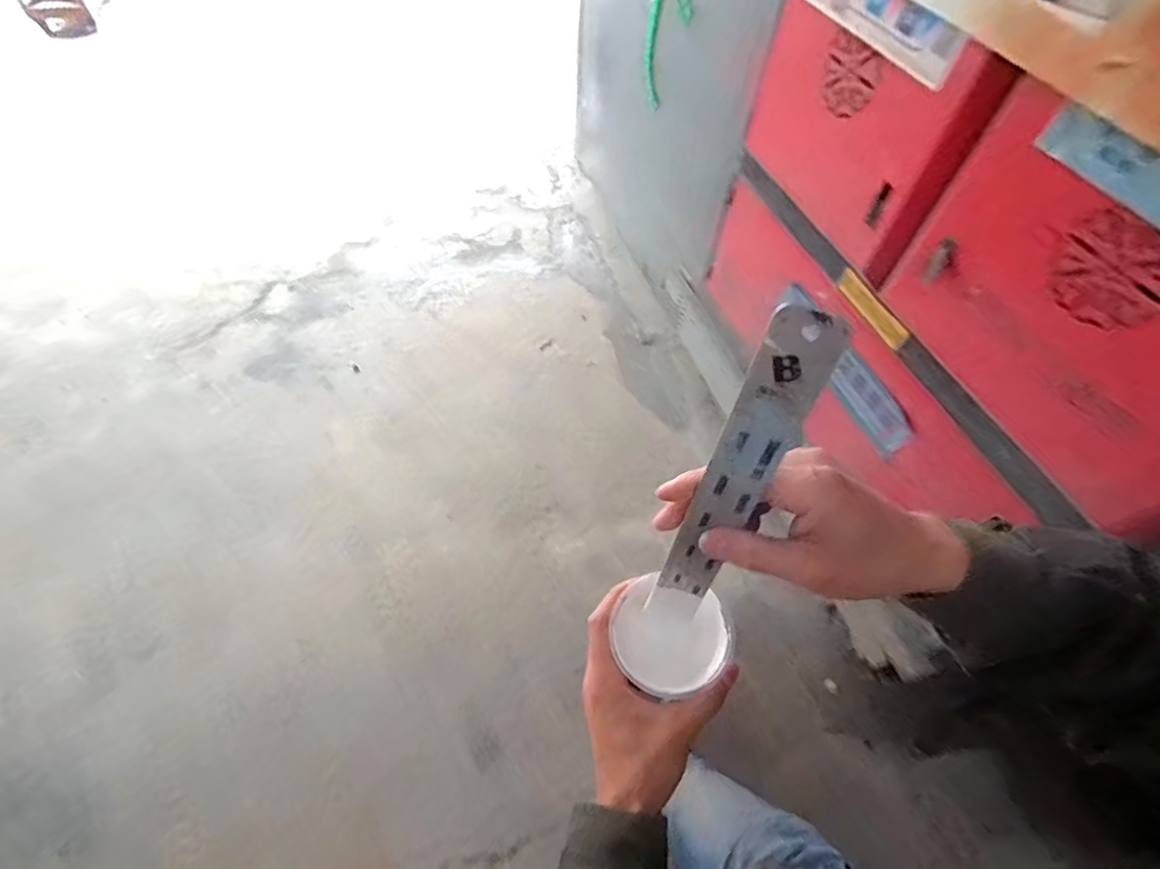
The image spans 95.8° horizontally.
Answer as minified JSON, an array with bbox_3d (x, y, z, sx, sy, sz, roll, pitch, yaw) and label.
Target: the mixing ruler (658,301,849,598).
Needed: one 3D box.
[{"bbox_3d":[0.083,0.026,0.275,0.035,0.204,0.005,19,43,9],"label":"mixing ruler"}]

